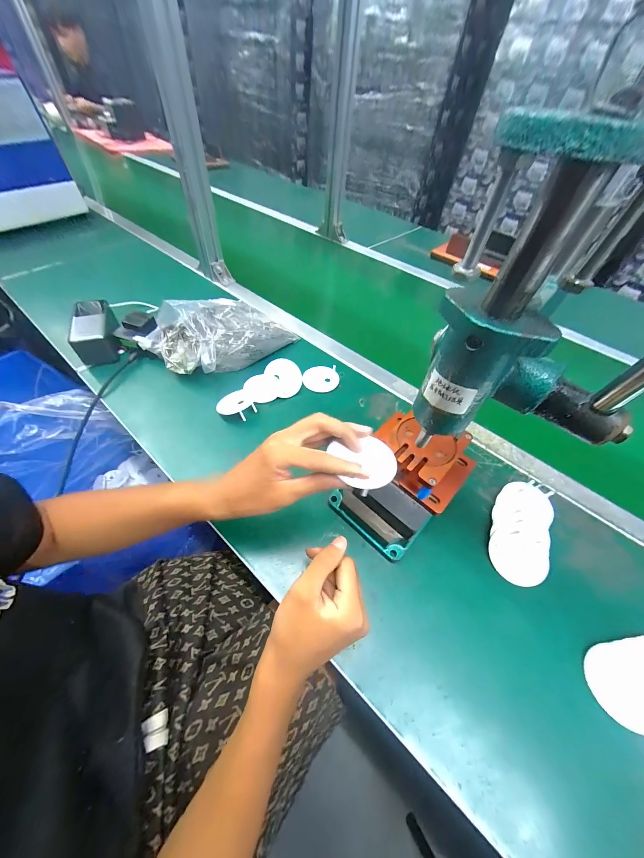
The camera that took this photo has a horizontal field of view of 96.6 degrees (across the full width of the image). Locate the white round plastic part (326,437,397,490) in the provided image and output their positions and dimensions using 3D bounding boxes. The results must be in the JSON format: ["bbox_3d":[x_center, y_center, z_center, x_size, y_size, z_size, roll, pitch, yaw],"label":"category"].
[{"bbox_3d":[0.041,0.030,0.267,0.060,0.008,0.052,-6,52,-10],"label":"white round plastic part"}]

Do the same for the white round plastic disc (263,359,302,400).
[{"bbox_3d":[-0.066,-0.085,0.484,0.063,0.008,0.063,0,91,-6],"label":"white round plastic disc"}]

